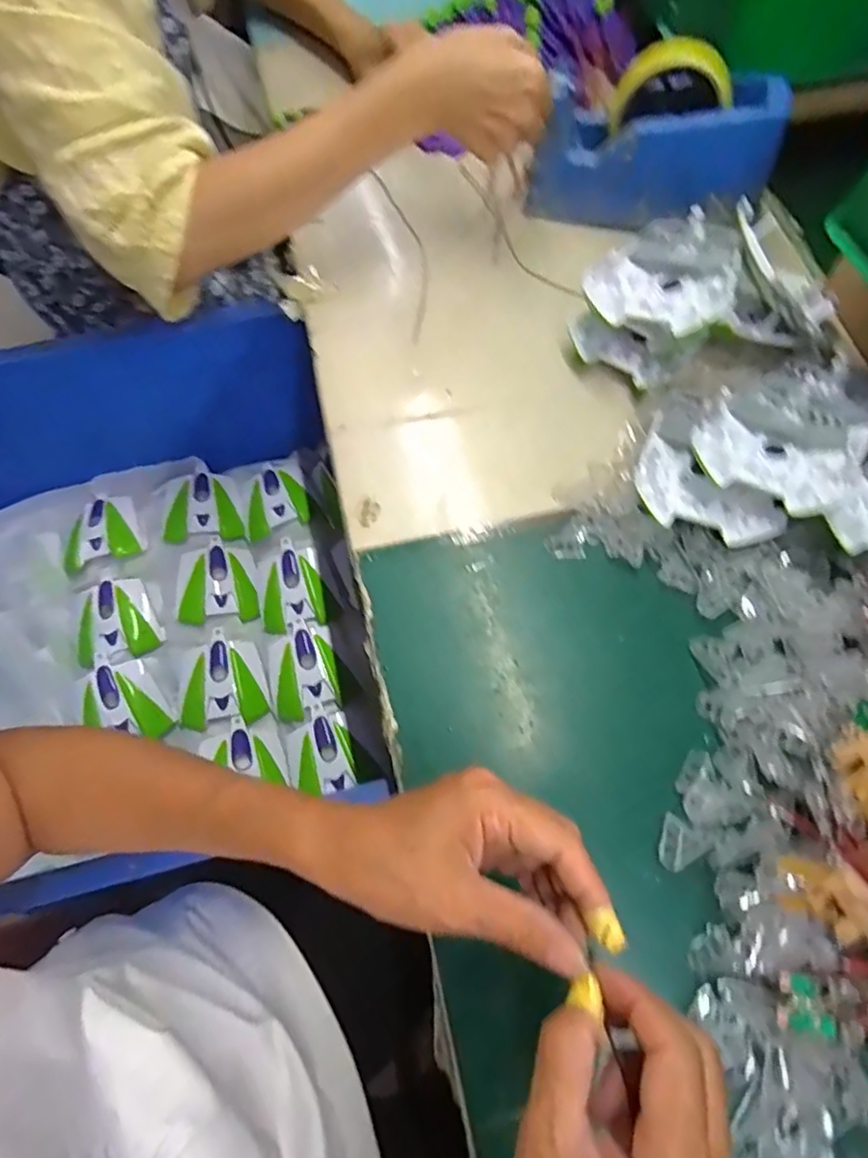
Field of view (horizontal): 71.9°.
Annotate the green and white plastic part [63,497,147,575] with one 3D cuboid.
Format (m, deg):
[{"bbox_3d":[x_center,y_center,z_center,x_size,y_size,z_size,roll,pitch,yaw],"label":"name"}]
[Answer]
[{"bbox_3d":[-0.399,-0.057,0.709,0.086,0.022,0.089,-25,69,-8],"label":"green and white plastic part"}]

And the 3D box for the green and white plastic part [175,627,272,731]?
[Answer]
[{"bbox_3d":[-0.236,0.111,0.654,0.096,0.025,0.100,-15,74,-11],"label":"green and white plastic part"}]

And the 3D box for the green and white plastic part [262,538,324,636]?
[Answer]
[{"bbox_3d":[-0.167,0.010,0.691,0.072,0.031,0.102,-11,68,-3],"label":"green and white plastic part"}]

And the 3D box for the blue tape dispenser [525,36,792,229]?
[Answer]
[{"bbox_3d":[0.182,-0.359,0.508,0.192,0.107,0.068,1,68,2],"label":"blue tape dispenser"}]

